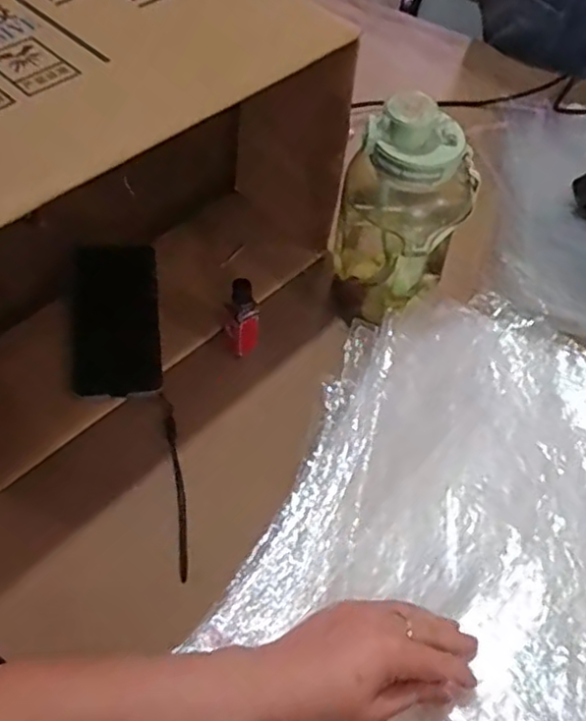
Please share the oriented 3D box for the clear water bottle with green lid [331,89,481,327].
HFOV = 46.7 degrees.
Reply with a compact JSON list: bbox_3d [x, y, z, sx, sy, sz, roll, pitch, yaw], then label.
[{"bbox_3d":[0.091,-0.119,0.591,0.112,0.203,0.088,16,56,10],"label":"clear water bottle with green lid"}]

